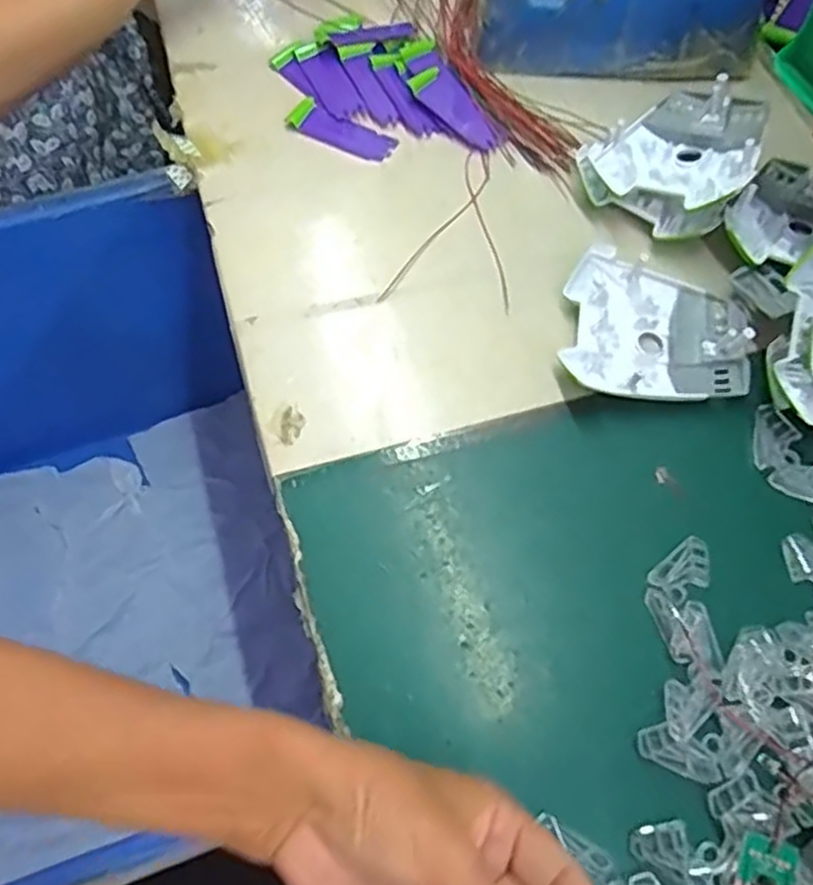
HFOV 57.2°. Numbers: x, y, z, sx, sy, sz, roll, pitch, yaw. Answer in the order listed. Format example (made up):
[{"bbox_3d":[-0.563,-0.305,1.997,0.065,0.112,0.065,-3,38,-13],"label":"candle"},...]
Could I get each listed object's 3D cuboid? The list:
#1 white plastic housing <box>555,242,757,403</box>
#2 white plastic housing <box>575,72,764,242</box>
[{"bbox_3d":[0.152,-0.065,0.453,0.109,0.027,0.094,10,65,4],"label":"white plastic housing"},{"bbox_3d":[0.182,-0.196,0.500,0.102,0.046,0.114,34,69,14],"label":"white plastic housing"}]

